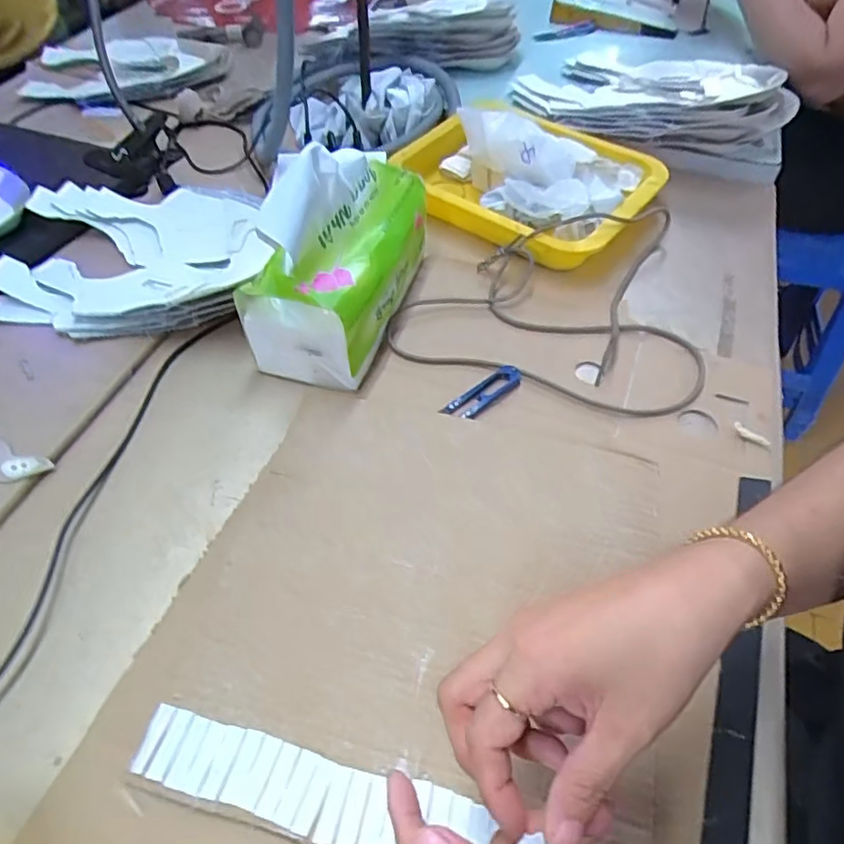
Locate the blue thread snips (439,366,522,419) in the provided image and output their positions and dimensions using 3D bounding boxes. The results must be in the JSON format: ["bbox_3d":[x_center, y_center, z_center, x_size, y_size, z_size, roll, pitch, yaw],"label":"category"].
[{"bbox_3d":[0.052,-0.023,0.499,0.073,0.006,0.024,-31,58,-22],"label":"blue thread snips"}]

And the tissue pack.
[{"bbox_3d":[-0.066,-0.149,0.509,0.094,0.150,0.188,15,54,12],"label":"tissue pack"}]

